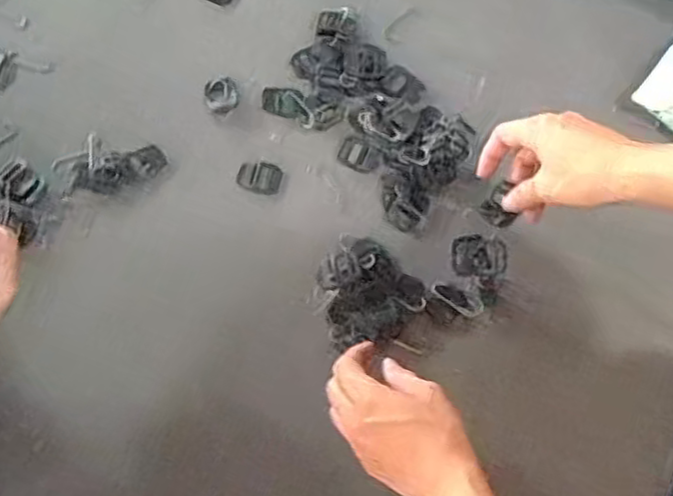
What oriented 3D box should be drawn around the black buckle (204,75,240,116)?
[{"bbox_3d":[-0.105,-0.141,0.625,0.031,0.006,0.036,-16,74,-5],"label":"black buckle"}]

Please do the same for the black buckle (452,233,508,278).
[{"bbox_3d":[0.115,0.006,0.548,0.043,0.008,0.032,5,88,13],"label":"black buckle"}]

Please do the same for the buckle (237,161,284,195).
[{"bbox_3d":[-0.068,-0.064,0.604,0.040,0.004,0.030,15,73,4],"label":"buckle"}]

